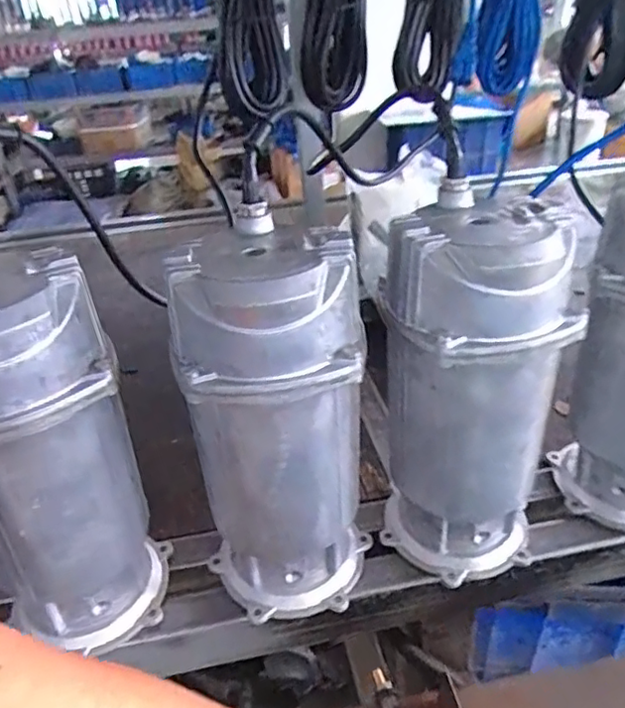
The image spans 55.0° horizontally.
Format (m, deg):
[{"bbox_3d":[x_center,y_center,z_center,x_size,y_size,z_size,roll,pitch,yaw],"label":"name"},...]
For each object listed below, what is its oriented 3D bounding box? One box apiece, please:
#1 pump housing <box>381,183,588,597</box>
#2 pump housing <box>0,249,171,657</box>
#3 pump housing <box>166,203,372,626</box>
[{"bbox_3d":[0.121,0.038,0.468,0.121,0.291,0.108,-12,33,-13],"label":"pump housing"},{"bbox_3d":[-0.191,0.082,0.426,0.121,0.285,0.100,-25,38,-30],"label":"pump housing"},{"bbox_3d":[-0.026,0.062,0.448,0.124,0.293,0.104,-3,32,2],"label":"pump housing"}]

